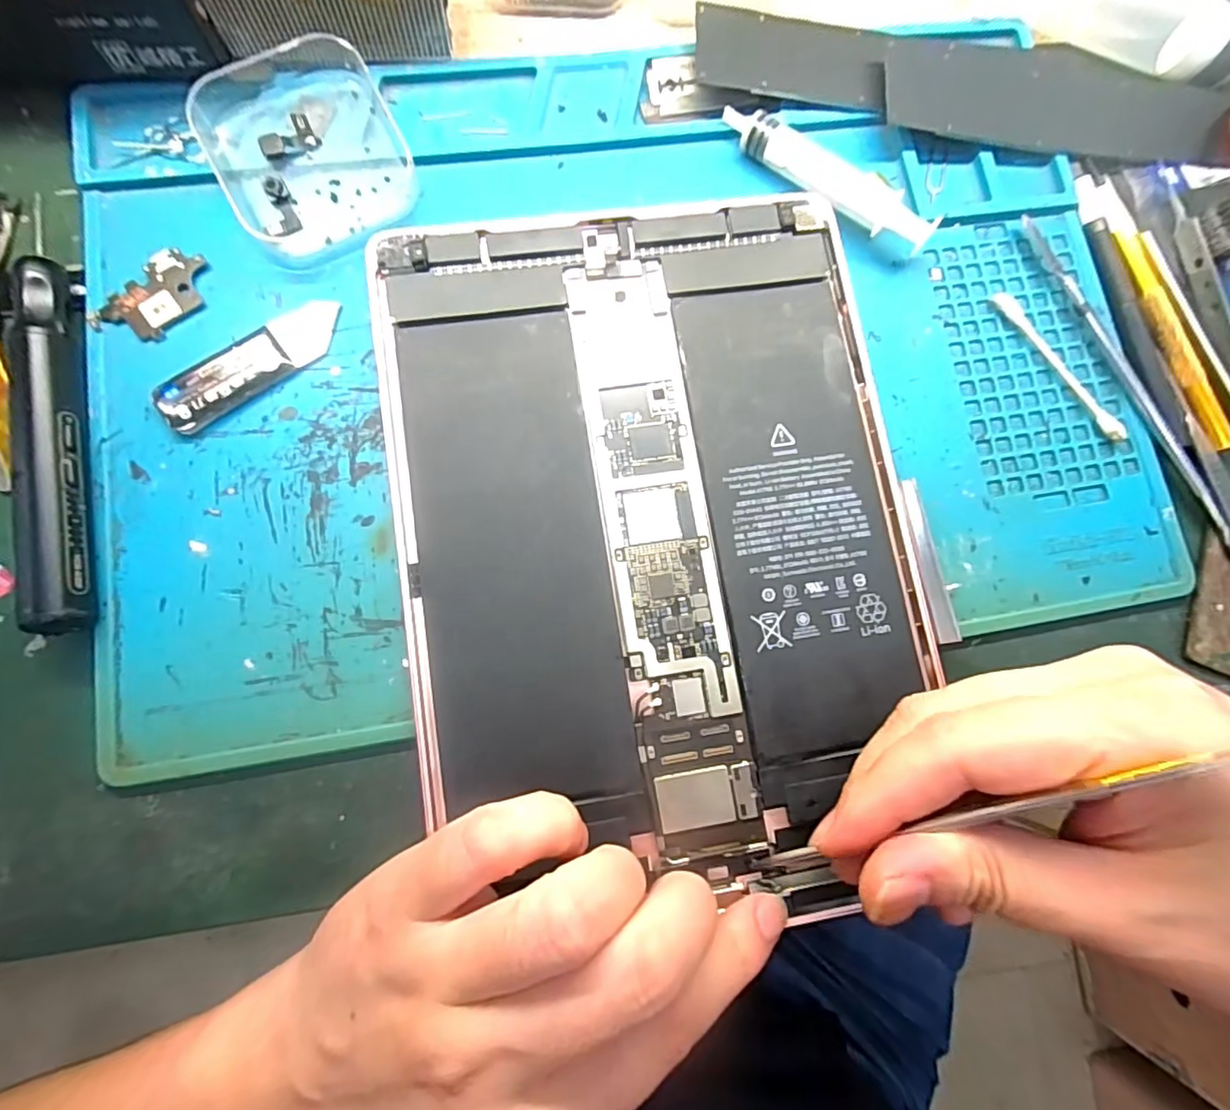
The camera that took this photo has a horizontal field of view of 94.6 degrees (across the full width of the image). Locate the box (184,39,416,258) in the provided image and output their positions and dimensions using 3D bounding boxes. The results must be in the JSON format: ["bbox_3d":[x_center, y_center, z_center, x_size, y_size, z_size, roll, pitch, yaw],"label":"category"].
[{"bbox_3d":[-0.110,-0.146,0.200,0.063,0.017,0.071,-24,84,-6],"label":"box"}]

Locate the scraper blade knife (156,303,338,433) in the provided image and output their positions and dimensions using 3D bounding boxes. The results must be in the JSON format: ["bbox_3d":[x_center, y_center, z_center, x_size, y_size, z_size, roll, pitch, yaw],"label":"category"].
[{"bbox_3d":[-0.125,-0.067,0.195,0.066,0.006,0.021,-38,86,-7],"label":"scraper blade knife"}]

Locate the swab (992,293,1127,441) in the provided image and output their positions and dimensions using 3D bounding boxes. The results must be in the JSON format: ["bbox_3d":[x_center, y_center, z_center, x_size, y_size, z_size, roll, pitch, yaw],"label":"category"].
[{"bbox_3d":[0.172,-0.074,0.219,0.007,0.005,0.071,-35,86,-7],"label":"swab"}]

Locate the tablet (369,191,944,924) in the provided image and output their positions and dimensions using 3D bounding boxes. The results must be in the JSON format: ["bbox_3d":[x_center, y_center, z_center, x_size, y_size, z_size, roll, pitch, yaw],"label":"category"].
[{"bbox_3d":[0.015,-0.009,0.196,0.171,0.007,0.234,-8,83,-5],"label":"tablet"}]

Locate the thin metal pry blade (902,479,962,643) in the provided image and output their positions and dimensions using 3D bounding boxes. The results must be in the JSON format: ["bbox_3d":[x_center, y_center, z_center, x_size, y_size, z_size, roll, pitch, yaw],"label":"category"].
[{"bbox_3d":[0.109,0.002,0.196,0.007,0.004,0.057,-16,80,35],"label":"thin metal pry blade"}]

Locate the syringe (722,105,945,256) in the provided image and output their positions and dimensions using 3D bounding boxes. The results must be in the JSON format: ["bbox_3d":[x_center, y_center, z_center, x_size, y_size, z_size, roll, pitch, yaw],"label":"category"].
[{"bbox_3d":[0.083,-0.147,0.216,0.089,0.013,0.022,38,82,2],"label":"syringe"}]

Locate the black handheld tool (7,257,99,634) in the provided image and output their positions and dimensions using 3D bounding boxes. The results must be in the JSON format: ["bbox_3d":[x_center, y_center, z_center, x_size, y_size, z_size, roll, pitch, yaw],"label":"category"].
[{"bbox_3d":[-0.180,-0.037,0.182,0.014,0.016,0.122,-10,83,-5],"label":"black handheld tool"}]

